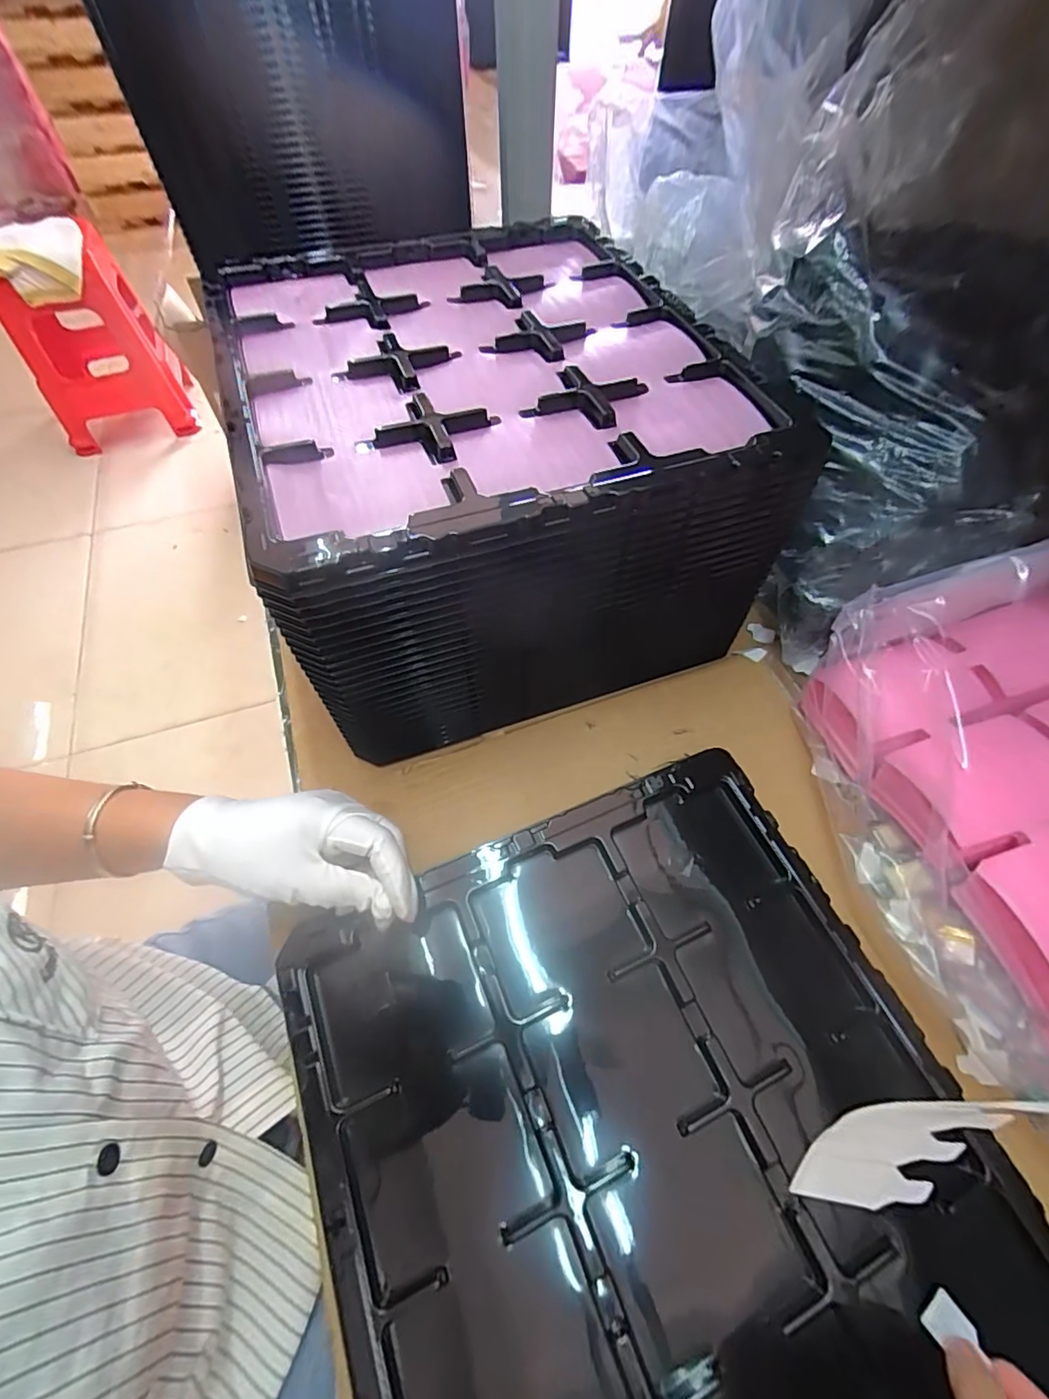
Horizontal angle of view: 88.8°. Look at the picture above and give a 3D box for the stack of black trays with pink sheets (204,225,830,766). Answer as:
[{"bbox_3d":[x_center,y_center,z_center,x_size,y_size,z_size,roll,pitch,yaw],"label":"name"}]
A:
[{"bbox_3d":[-0.028,-0.182,0.438,0.328,0.189,0.376,-17,60,-9],"label":"stack of black trays with pink sheets"}]

